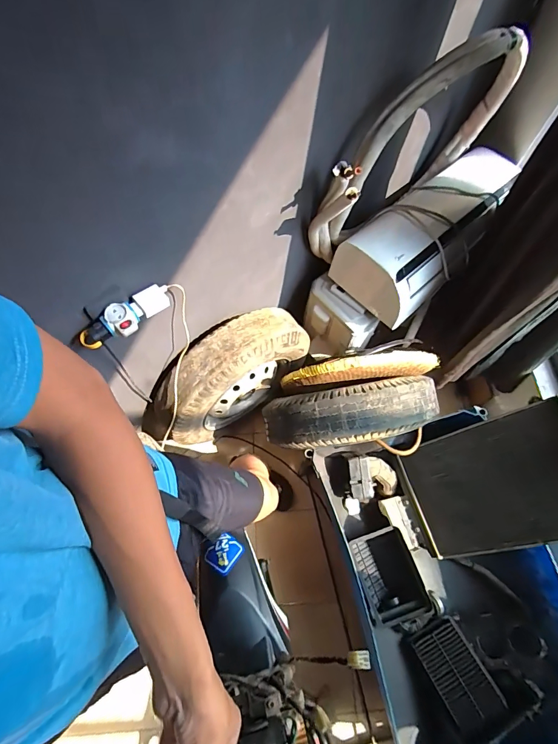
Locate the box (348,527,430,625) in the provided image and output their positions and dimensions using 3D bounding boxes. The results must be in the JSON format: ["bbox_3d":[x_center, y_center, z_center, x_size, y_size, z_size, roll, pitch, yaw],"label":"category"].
[{"bbox_3d":[0.339,0.639,1.175,0.186,0.115,0.264,-13,68,-8],"label":"box"}]

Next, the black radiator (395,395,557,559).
[{"bbox_3d":[0.663,0.333,1.115,0.047,0.582,0.357,3,63,-47],"label":"black radiator"}]

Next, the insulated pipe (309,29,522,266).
[{"bbox_3d":[0.407,-0.654,1.088,0.807,0.511,0.139,-42,75,-18],"label":"insulated pipe"}]

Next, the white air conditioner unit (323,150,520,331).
[{"bbox_3d":[0.527,-0.485,1.255,0.712,0.190,0.311,-39,74,-17],"label":"white air conditioner unit"}]

